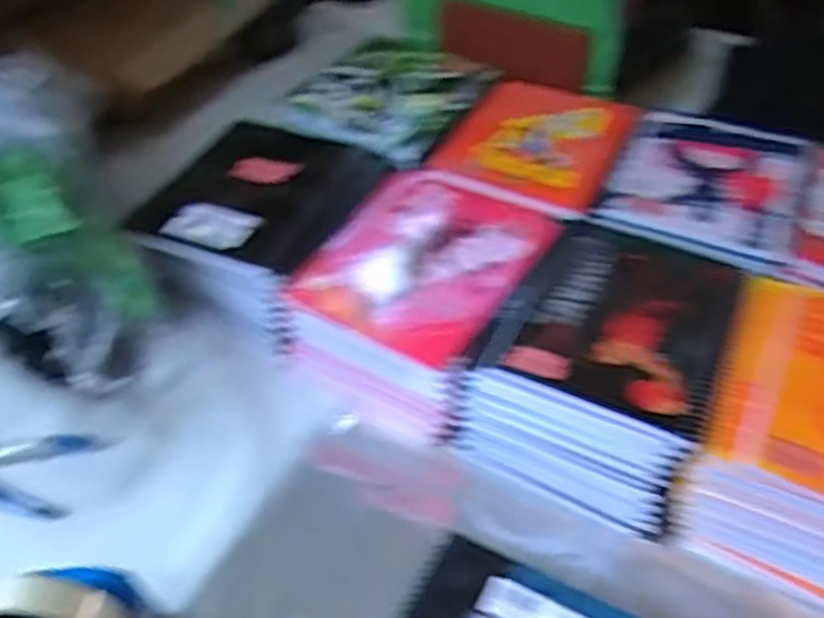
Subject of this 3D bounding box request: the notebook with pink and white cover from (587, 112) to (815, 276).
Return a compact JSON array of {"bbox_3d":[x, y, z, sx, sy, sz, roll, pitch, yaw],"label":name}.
[{"bbox_3d":[0.277,-0.125,0.725,0.165,0.009,0.218,18,48,20],"label":"notebook with pink and white cover"}]

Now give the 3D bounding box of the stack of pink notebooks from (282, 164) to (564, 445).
[{"bbox_3d":[0.009,-0.018,0.669,0.168,0.110,0.204,24,50,25],"label":"stack of pink notebooks"}]

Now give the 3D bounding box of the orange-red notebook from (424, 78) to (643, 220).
[{"bbox_3d":[0.123,-0.169,0.772,0.164,0.016,0.219,20,48,21],"label":"orange-red notebook"}]

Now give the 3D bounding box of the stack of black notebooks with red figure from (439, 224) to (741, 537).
[{"bbox_3d":[0.159,0.036,0.623,0.165,0.095,0.206,21,49,22],"label":"stack of black notebooks with red figure"}]

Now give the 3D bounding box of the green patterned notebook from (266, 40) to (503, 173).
[{"bbox_3d":[-0.017,-0.240,0.848,0.172,0.013,0.224,20,48,21],"label":"green patterned notebook"}]

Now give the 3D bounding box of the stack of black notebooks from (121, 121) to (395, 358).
[{"bbox_3d":[-0.133,-0.084,0.740,0.167,0.089,0.218,18,48,20],"label":"stack of black notebooks"}]

